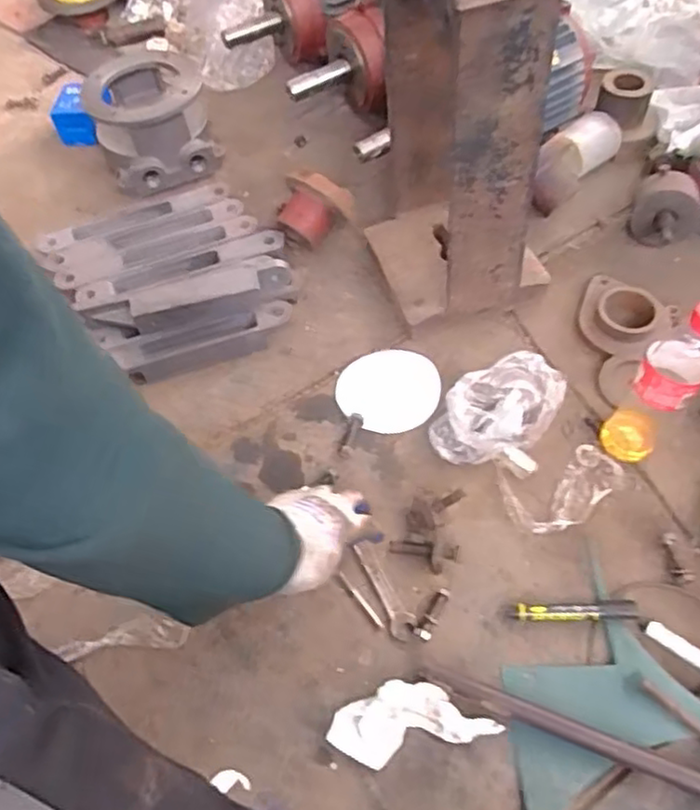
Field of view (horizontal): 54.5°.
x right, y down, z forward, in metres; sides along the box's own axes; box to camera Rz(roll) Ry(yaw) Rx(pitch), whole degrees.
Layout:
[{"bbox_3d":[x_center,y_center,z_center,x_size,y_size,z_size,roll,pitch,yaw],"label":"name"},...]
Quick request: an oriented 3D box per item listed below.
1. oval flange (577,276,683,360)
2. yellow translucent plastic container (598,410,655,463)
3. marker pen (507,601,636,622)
[{"bbox_3d":[0.362,-0.119,0.902,0.125,0.033,0.119,33,64,23],"label":"oval flange"},{"bbox_3d":[0.330,0.037,0.808,0.059,0.021,0.063,-2,57,3],"label":"yellow translucent plastic container"},{"bbox_3d":[0.232,0.216,0.710,0.129,0.018,0.018,-1,57,3],"label":"marker pen"}]

